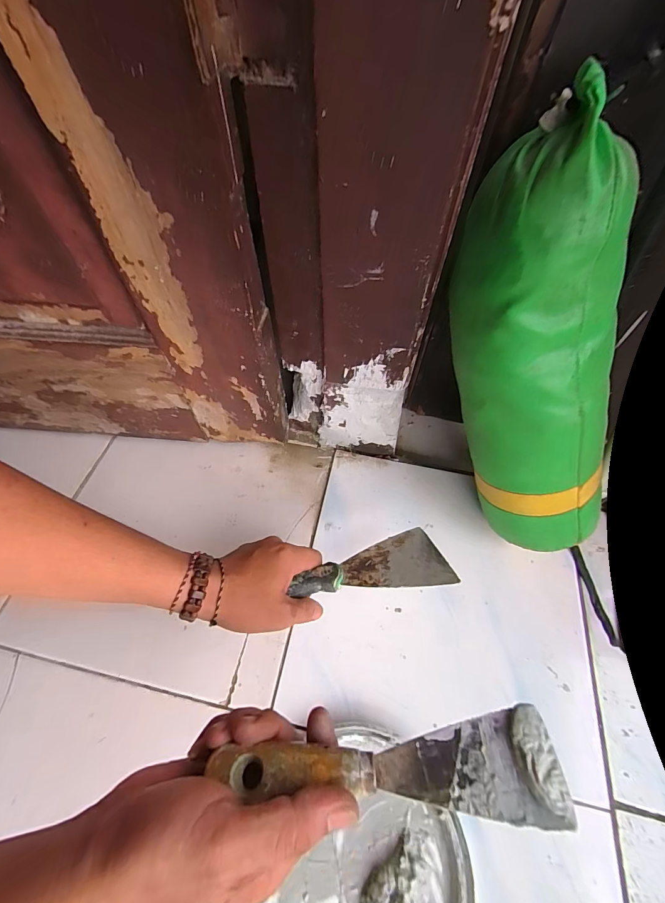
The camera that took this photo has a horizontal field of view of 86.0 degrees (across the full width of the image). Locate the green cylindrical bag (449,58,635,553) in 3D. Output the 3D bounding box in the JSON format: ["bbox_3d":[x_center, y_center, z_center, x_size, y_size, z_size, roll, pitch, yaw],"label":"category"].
[{"bbox_3d":[0.172,-0.059,0.299,0.098,0.361,0.091,-14,31,9],"label":"green cylindrical bag"}]

